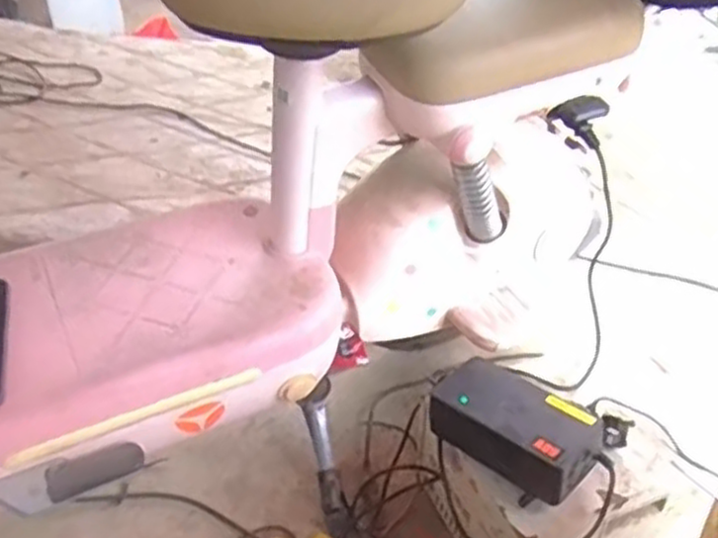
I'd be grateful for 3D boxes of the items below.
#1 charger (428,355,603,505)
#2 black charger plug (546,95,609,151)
[{"bbox_3d":[0.165,0.167,0.821,0.173,0.053,0.094,28,48,34],"label":"charger"},{"bbox_3d":[0.258,-0.175,0.900,0.068,0.052,0.032,8,40,14],"label":"black charger plug"}]

